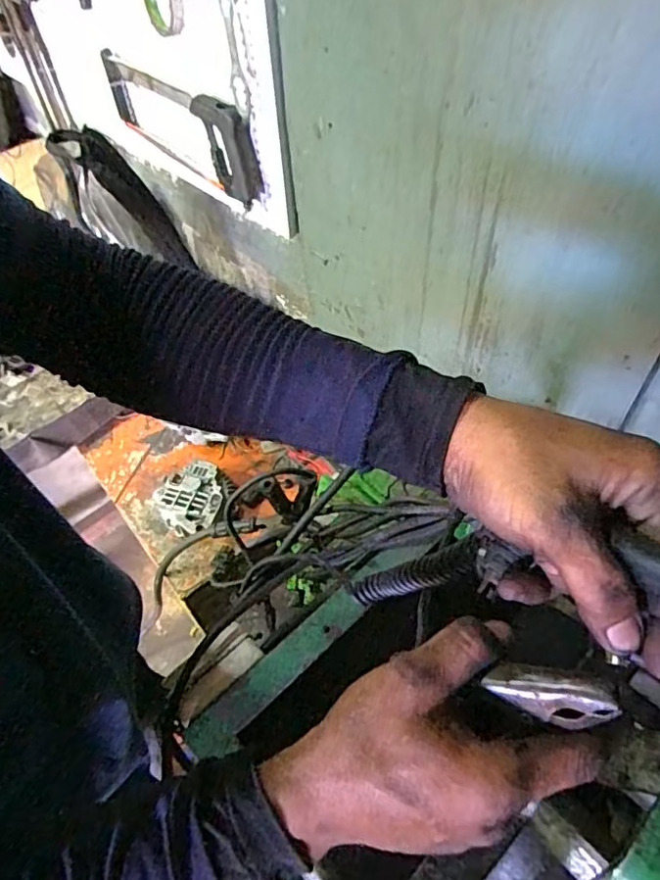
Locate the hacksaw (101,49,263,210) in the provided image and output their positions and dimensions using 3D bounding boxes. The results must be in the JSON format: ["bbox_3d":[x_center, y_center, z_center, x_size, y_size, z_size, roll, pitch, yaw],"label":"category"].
[{"bbox_3d":[-0.259,-0.531,0.971,0.374,0.150,0.030,37,63,27],"label":"hacksaw"}]

